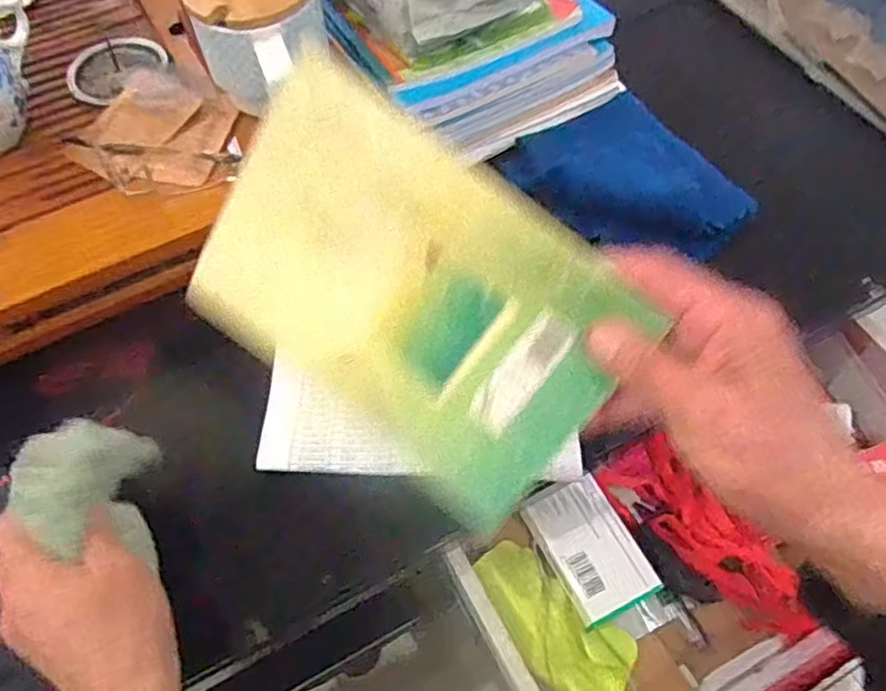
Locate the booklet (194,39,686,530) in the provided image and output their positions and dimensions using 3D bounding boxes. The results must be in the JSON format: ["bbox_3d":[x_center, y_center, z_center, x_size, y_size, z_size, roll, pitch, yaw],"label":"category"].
[{"bbox_3d":[-0.015,-0.019,0.317,0.191,0.137,0.011,38,26,0],"label":"booklet"}]

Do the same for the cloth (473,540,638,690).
[{"bbox_3d":[0.085,0.211,0.517,0.068,0.014,0.143,-41,81,-21],"label":"cloth"}]

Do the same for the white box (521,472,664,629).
[{"bbox_3d":[0.120,0.163,0.550,0.068,0.009,0.104,-24,71,-18],"label":"white box"}]

